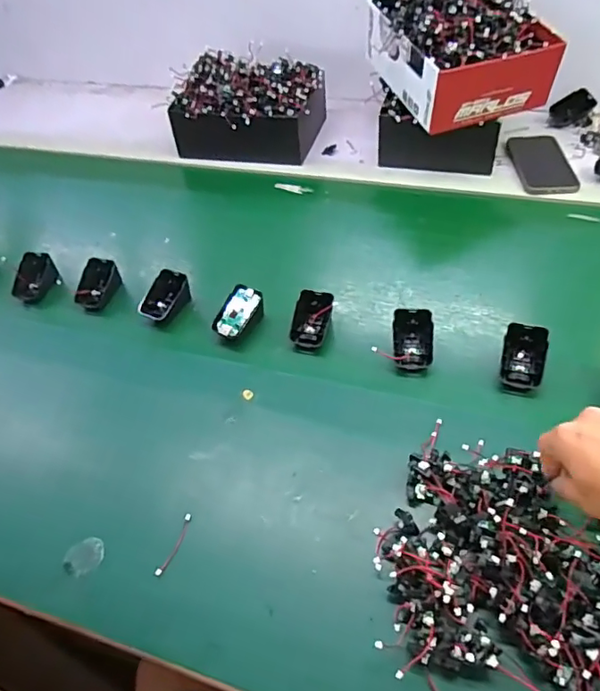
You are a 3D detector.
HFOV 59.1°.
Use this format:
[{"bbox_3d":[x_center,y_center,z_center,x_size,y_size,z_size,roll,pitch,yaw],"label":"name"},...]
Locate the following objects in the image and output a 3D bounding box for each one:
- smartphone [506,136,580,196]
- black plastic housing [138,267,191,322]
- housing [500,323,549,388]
[{"bbox_3d":[0.373,-0.284,0.821,0.081,0.012,0.178,0,49,7],"label":"smartphone"},{"bbox_3d":[-0.174,-0.060,0.680,0.046,0.046,0.062,20,54,23],"label":"black plastic housing"},{"bbox_3d":[0.237,0.013,0.561,0.045,0.040,0.060,12,51,17],"label":"housing"}]

